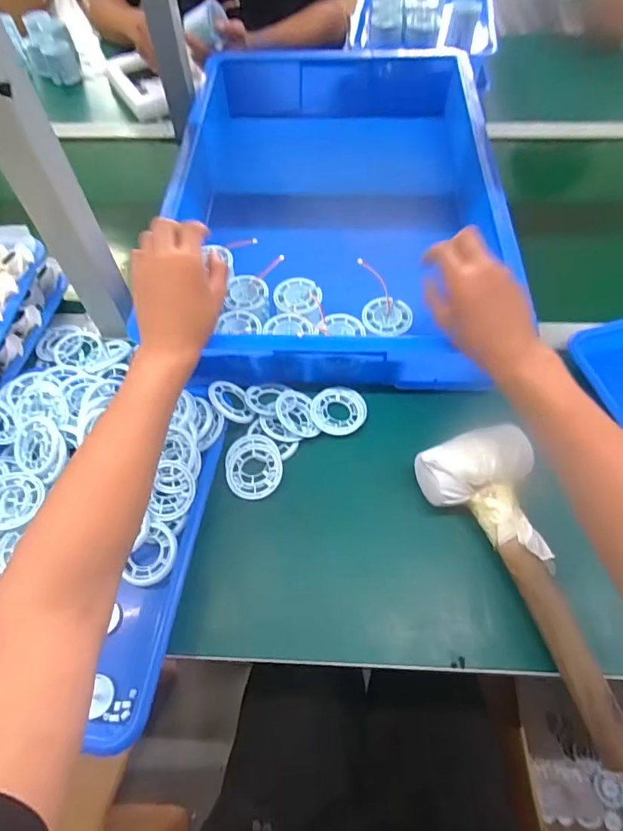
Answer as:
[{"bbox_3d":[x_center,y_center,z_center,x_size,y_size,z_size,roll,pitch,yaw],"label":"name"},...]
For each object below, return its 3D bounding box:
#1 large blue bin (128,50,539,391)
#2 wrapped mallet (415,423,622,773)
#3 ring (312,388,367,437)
[{"bbox_3d":[0.031,-0.302,0.672,0.405,0.118,0.596,1,60,2],"label":"large blue bin"},{"bbox_3d":[0.179,0.144,0.408,0.098,0.056,0.276,-13,61,-6],"label":"wrapped mallet"},{"bbox_3d":[0.031,-0.005,0.526,0.059,0.005,0.059,-1,60,1],"label":"ring"}]

